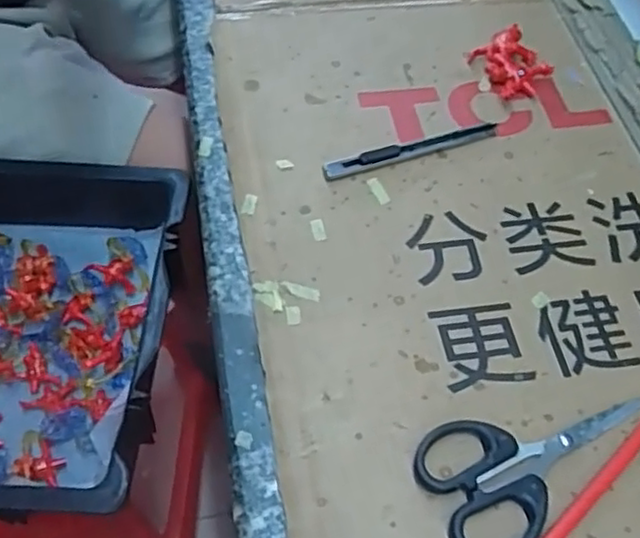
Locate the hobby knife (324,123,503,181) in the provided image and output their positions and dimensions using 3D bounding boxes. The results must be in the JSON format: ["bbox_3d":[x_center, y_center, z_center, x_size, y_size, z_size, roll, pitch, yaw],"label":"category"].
[{"bbox_3d":[0.062,-0.078,0.442,0.125,0.006,0.013,-17,59,-14],"label":"hobby knife"}]

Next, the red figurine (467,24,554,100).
[{"bbox_3d":[0.139,-0.147,0.487,0.047,0.015,0.052,-27,62,-19],"label":"red figurine"}]

